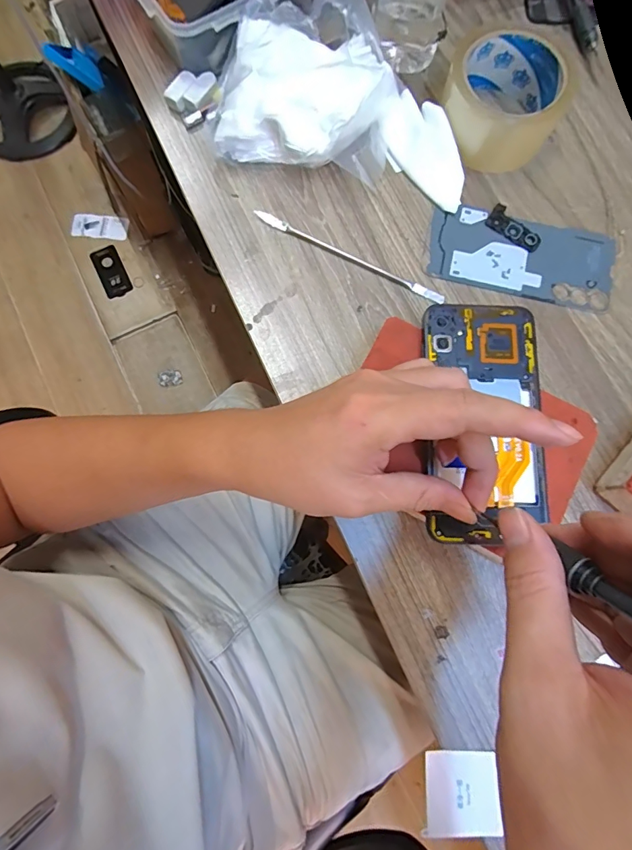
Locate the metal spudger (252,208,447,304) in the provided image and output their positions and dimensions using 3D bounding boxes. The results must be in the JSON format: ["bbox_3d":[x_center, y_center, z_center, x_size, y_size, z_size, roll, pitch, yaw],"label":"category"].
[{"bbox_3d":[0.028,-0.139,0.348,0.167,0.005,0.008,26,79,4],"label":"metal spudger"}]

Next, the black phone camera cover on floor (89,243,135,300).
[{"bbox_3d":[-0.555,-0.416,1.154,0.073,0.016,0.149,-25,80,-6],"label":"black phone camera cover on floor"}]

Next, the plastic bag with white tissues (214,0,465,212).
[{"bbox_3d":[0.027,-0.275,0.351,0.215,0.058,0.135,11,78,1],"label":"plastic bag with white tissues"}]

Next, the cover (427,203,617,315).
[{"bbox_3d":[0.170,-0.140,0.352,0.150,0.004,0.072,14,78,1],"label":"cover"}]

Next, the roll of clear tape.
[{"bbox_3d":[0.156,-0.268,0.351,0.089,0.050,0.088,0,78,-1],"label":"roll of clear tape"}]

